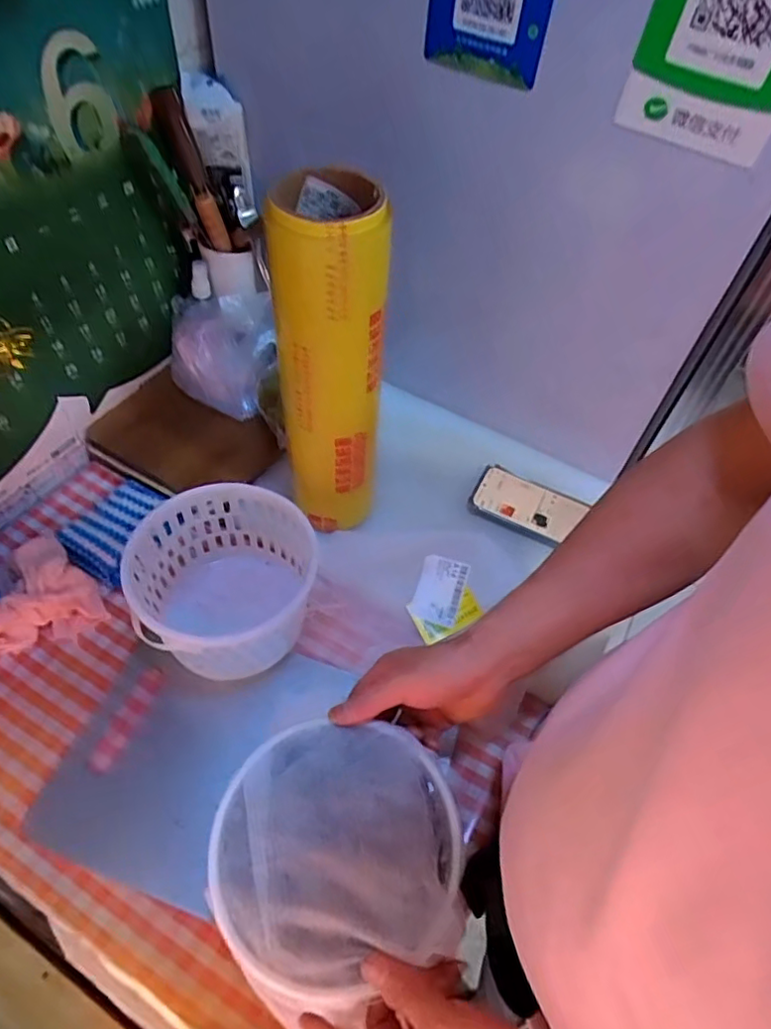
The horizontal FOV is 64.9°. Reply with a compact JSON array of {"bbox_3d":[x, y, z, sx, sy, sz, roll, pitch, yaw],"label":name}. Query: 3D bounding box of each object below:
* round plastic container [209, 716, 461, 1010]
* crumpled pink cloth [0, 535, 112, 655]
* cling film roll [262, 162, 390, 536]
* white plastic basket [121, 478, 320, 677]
[{"bbox_3d":[-0.032,0.230,0.421,0.168,0.035,0.169,-5,55,-8],"label":"round plastic container"},{"bbox_3d":[-0.369,0.089,0.630,0.119,0.041,0.118,-37,65,-26],"label":"crumpled pink cloth"},{"bbox_3d":[-0.051,-0.128,0.566,0.090,0.320,0.106,-9,55,-11],"label":"cling film roll"},{"bbox_3d":[-0.158,0.070,0.610,0.169,0.108,0.170,-13,56,-13],"label":"white plastic basket"}]

